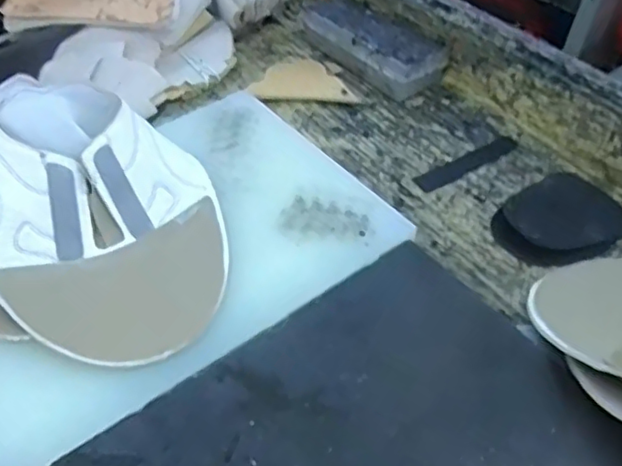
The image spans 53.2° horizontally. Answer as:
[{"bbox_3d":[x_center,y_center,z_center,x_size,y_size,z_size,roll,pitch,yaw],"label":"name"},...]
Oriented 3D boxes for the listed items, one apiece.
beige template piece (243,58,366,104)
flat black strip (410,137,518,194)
[{"bbox_3d":[-0.009,-0.167,0.681,0.110,0.009,0.074,-3,47,-2],"label":"beige template piece"},{"bbox_3d":[0.151,-0.068,0.596,0.117,0.004,0.022,-26,52,-21],"label":"flat black strip"}]

